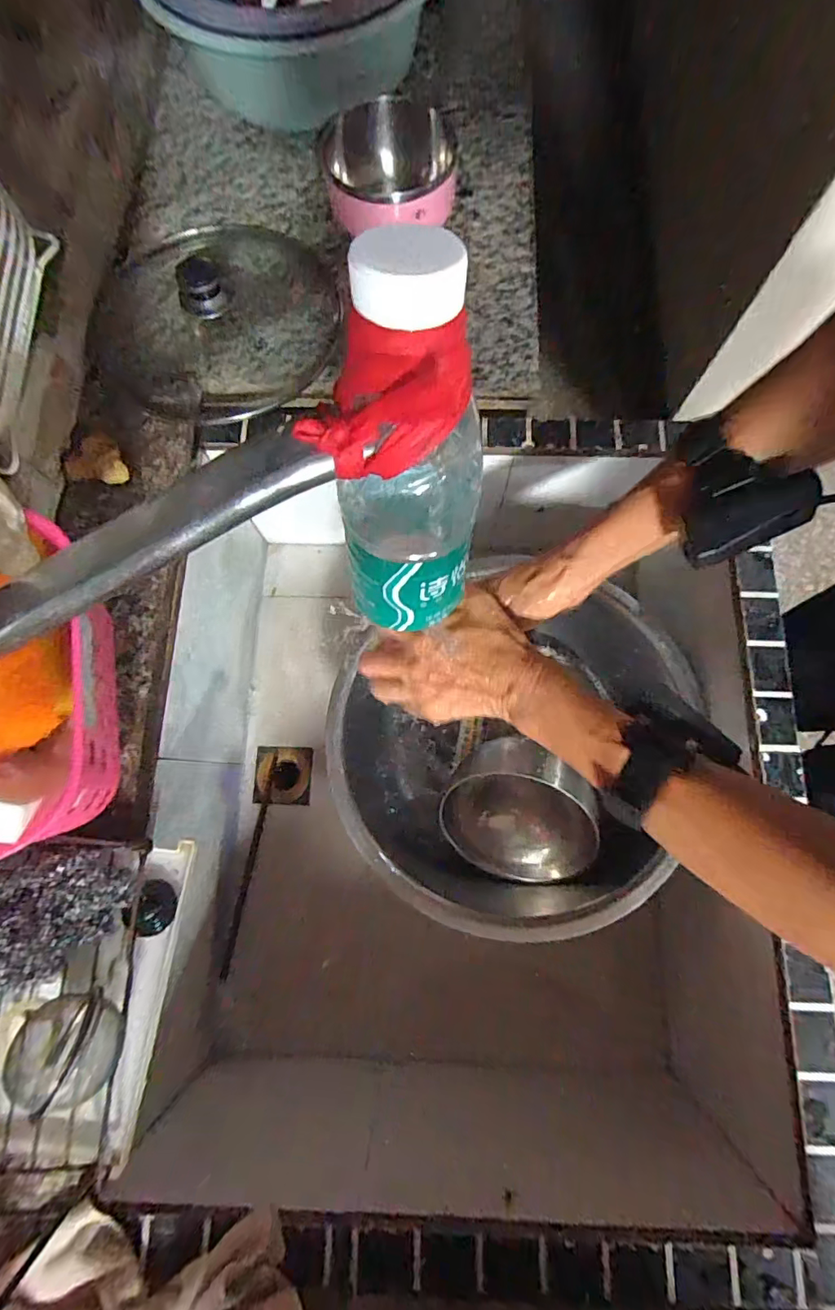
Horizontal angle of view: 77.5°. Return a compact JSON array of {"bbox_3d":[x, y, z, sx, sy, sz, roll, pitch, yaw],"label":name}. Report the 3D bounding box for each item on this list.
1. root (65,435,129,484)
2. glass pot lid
[{"bbox_3d":[-0.271,-0.166,0.442,0.054,0.019,0.034,7,76,1],"label":"root"},{"bbox_3d":[-0.182,-0.316,0.476,0.204,0.057,0.221,0,76,-1],"label":"glass pot lid"}]

